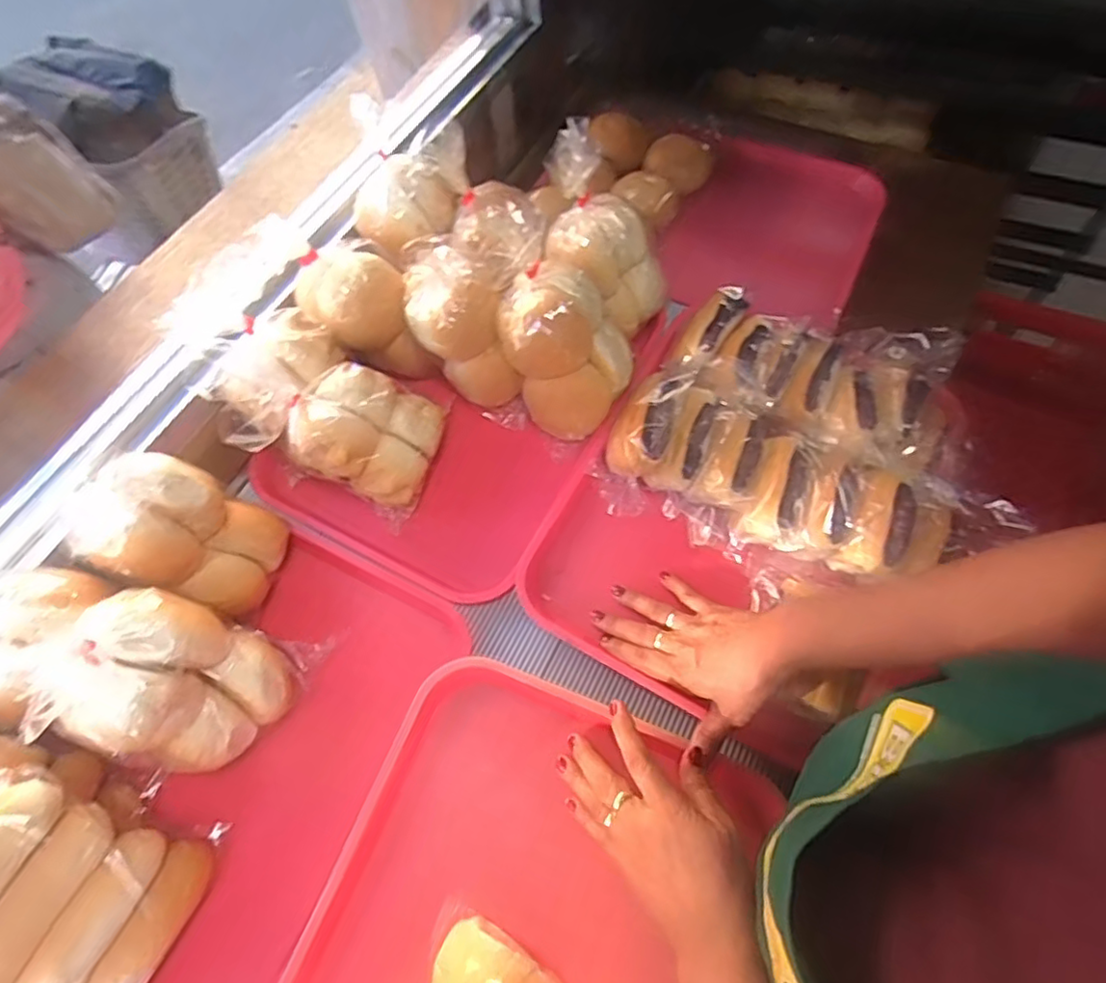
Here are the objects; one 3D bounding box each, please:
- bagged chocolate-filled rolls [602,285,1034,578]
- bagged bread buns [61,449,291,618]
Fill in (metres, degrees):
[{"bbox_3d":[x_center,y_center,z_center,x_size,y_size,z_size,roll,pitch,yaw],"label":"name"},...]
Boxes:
[{"bbox_3d":[0.232,-0.064,0.589,0.313,0.070,0.248,16,64,12],"label":"bagged chocolate-filled rolls"},{"bbox_3d":[-0.299,0.032,0.504,0.086,0.155,0.101,12,63,10],"label":"bagged bread buns"}]

